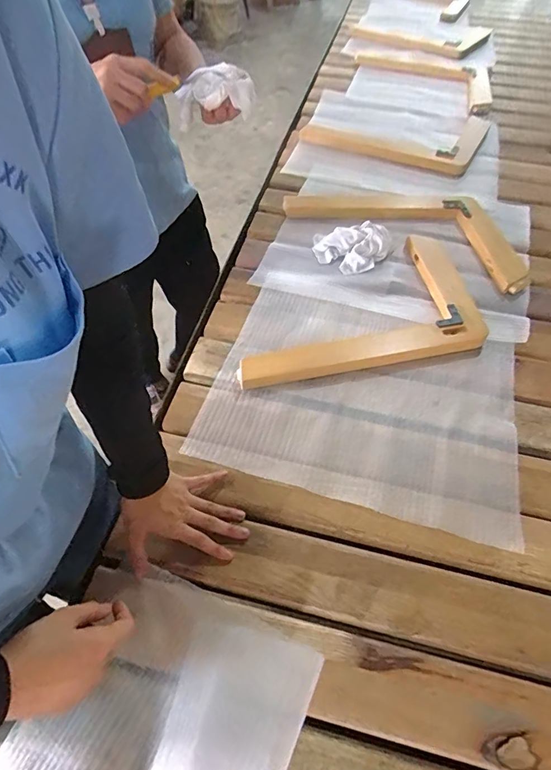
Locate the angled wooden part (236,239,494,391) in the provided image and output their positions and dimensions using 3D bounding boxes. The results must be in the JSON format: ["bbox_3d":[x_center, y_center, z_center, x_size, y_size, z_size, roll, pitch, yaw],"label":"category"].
[{"bbox_3d":[0.222,-0.120,0.783,0.252,0.043,0.529,37,60,23],"label":"angled wooden part"}]

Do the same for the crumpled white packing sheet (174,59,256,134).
[{"bbox_3d":[-0.092,-0.445,0.688,0.123,0.087,0.061,-5,54,-4],"label":"crumpled white packing sheet"}]

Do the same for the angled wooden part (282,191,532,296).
[{"bbox_3d":[0.310,-0.378,0.999,0.549,0.051,0.228,25,50,20],"label":"angled wooden part"}]

